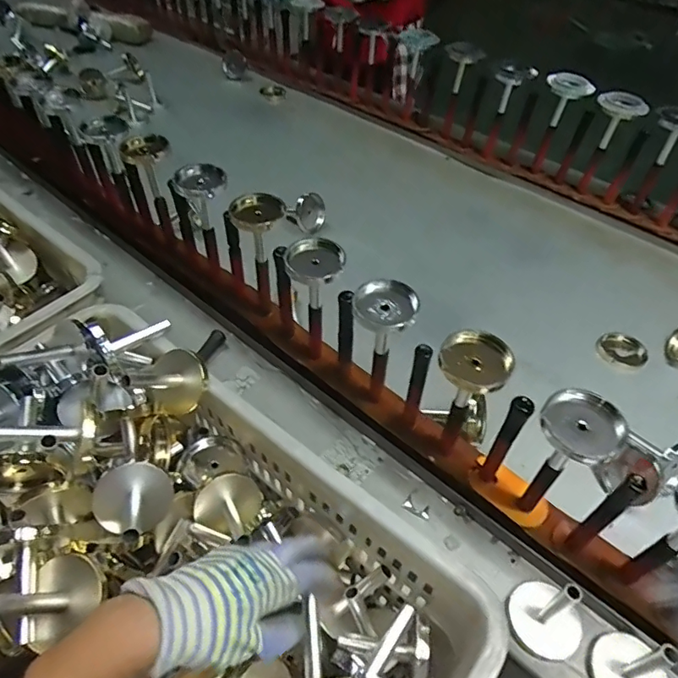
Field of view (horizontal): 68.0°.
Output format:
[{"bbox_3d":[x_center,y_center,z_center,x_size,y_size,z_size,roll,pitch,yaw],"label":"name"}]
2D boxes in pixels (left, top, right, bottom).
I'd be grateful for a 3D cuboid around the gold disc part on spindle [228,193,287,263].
[{"bbox_3d":[-0.098,-0.136,0.628,0.070,0.071,0.056,27,53,20],"label":"gold disc part on spindle"}]

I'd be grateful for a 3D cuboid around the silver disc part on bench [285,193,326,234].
[{"bbox_3d":[-0.052,-0.225,0.894,0.063,0.065,0.014,-48,34,6],"label":"silver disc part on bench"}]

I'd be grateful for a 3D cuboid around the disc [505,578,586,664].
[{"bbox_3d":[0.191,0.243,0.447,0.062,0.069,0.062,1,49,-1],"label":"disc"}]

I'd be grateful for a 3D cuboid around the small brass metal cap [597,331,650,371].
[{"bbox_3d":[0.403,0.015,0.714,0.065,0.017,0.052,34,56,25],"label":"small brass metal cap"}]

